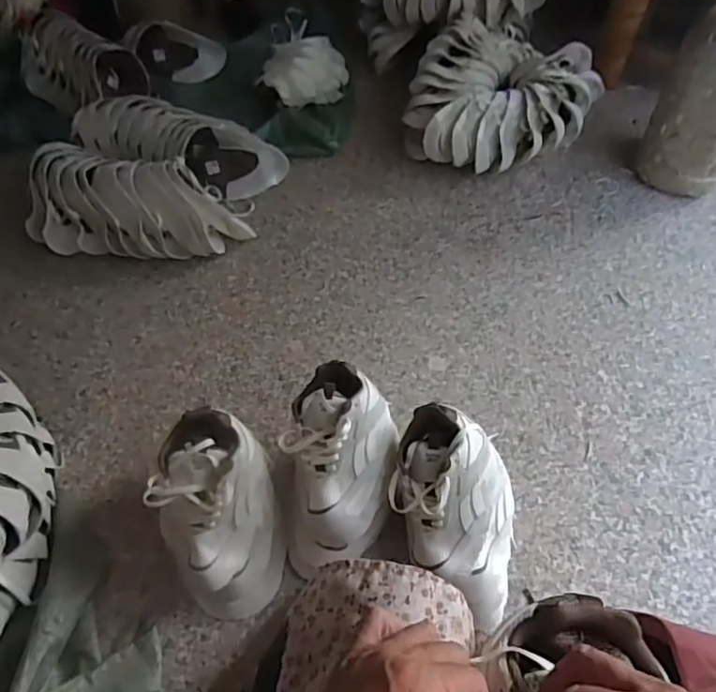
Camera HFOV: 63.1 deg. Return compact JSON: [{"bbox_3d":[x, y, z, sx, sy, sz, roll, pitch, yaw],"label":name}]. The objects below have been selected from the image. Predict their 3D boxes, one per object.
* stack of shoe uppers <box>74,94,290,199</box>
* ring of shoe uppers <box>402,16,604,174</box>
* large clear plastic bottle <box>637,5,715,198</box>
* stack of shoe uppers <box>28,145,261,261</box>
[{"bbox_3d":[-0.385,-0.423,1.265,0.442,0.118,0.154,17,57,12],"label":"stack of shoe uppers"},{"bbox_3d":[0.325,-0.565,1.351,0.390,0.151,0.416,0,55,0],"label":"ring of shoe uppers"},{"bbox_3d":[0.697,-0.487,1.148,0.143,0.383,0.173,-26,59,-17],"label":"large clear plastic bottle"},{"bbox_3d":[-0.443,-0.281,1.165,0.446,0.130,0.221,13,56,9],"label":"stack of shoe uppers"}]

